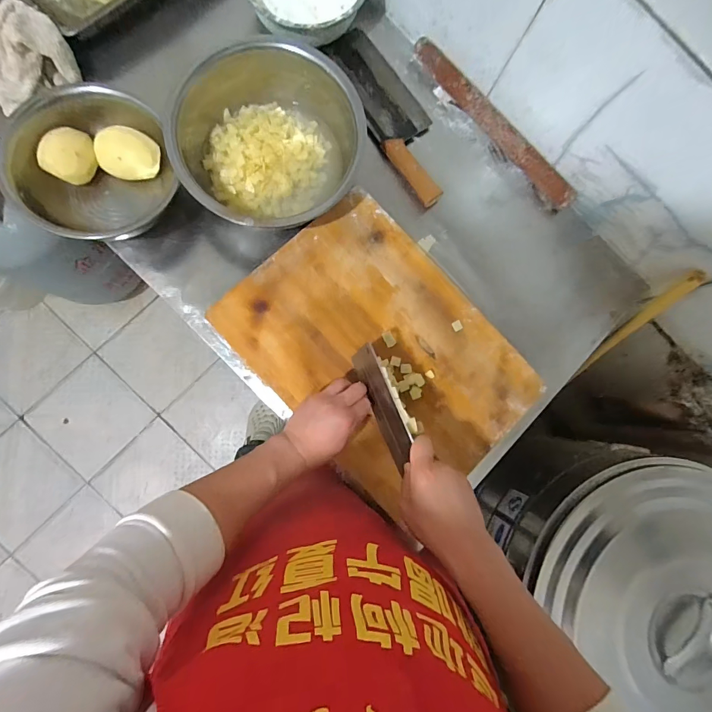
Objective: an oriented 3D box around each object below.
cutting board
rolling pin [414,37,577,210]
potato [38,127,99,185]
[{"bbox_3d":[0.038,-0.001,0.572,0.330,0.046,0.427,-42,90,-8],"label":"cutting board"},{"bbox_3d":[0.227,-0.378,0.630,0.034,0.039,0.351,-43,90,-9],"label":"rolling pin"},{"bbox_3d":[-0.401,-0.281,0.546,0.058,0.056,0.075,30,83,-2],"label":"potato"}]

